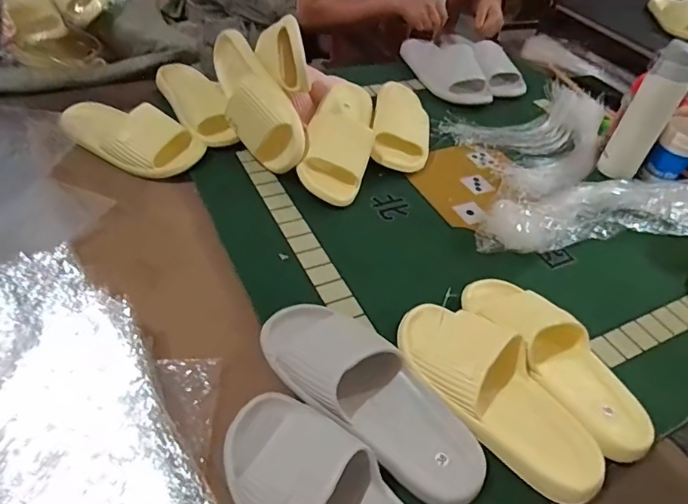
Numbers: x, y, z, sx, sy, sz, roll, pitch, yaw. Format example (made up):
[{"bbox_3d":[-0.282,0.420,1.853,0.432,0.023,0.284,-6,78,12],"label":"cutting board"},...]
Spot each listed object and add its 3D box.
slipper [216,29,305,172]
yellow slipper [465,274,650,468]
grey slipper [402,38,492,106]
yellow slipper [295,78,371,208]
[{"bbox_3d":[-0.141,-0.234,0.749,0.078,0.103,0.251,-21,75,-25],"label":"slipper"},{"bbox_3d":[0.240,0.109,0.549,0.092,0.058,0.243,-24,53,-27],"label":"yellow slipper"},{"bbox_3d":[0.213,-0.404,1.044,0.108,0.070,0.253,-19,51,-24],"label":"grey slipper"},{"bbox_3d":[-0.001,-0.190,0.793,0.098,0.064,0.267,11,46,3],"label":"yellow slipper"}]

